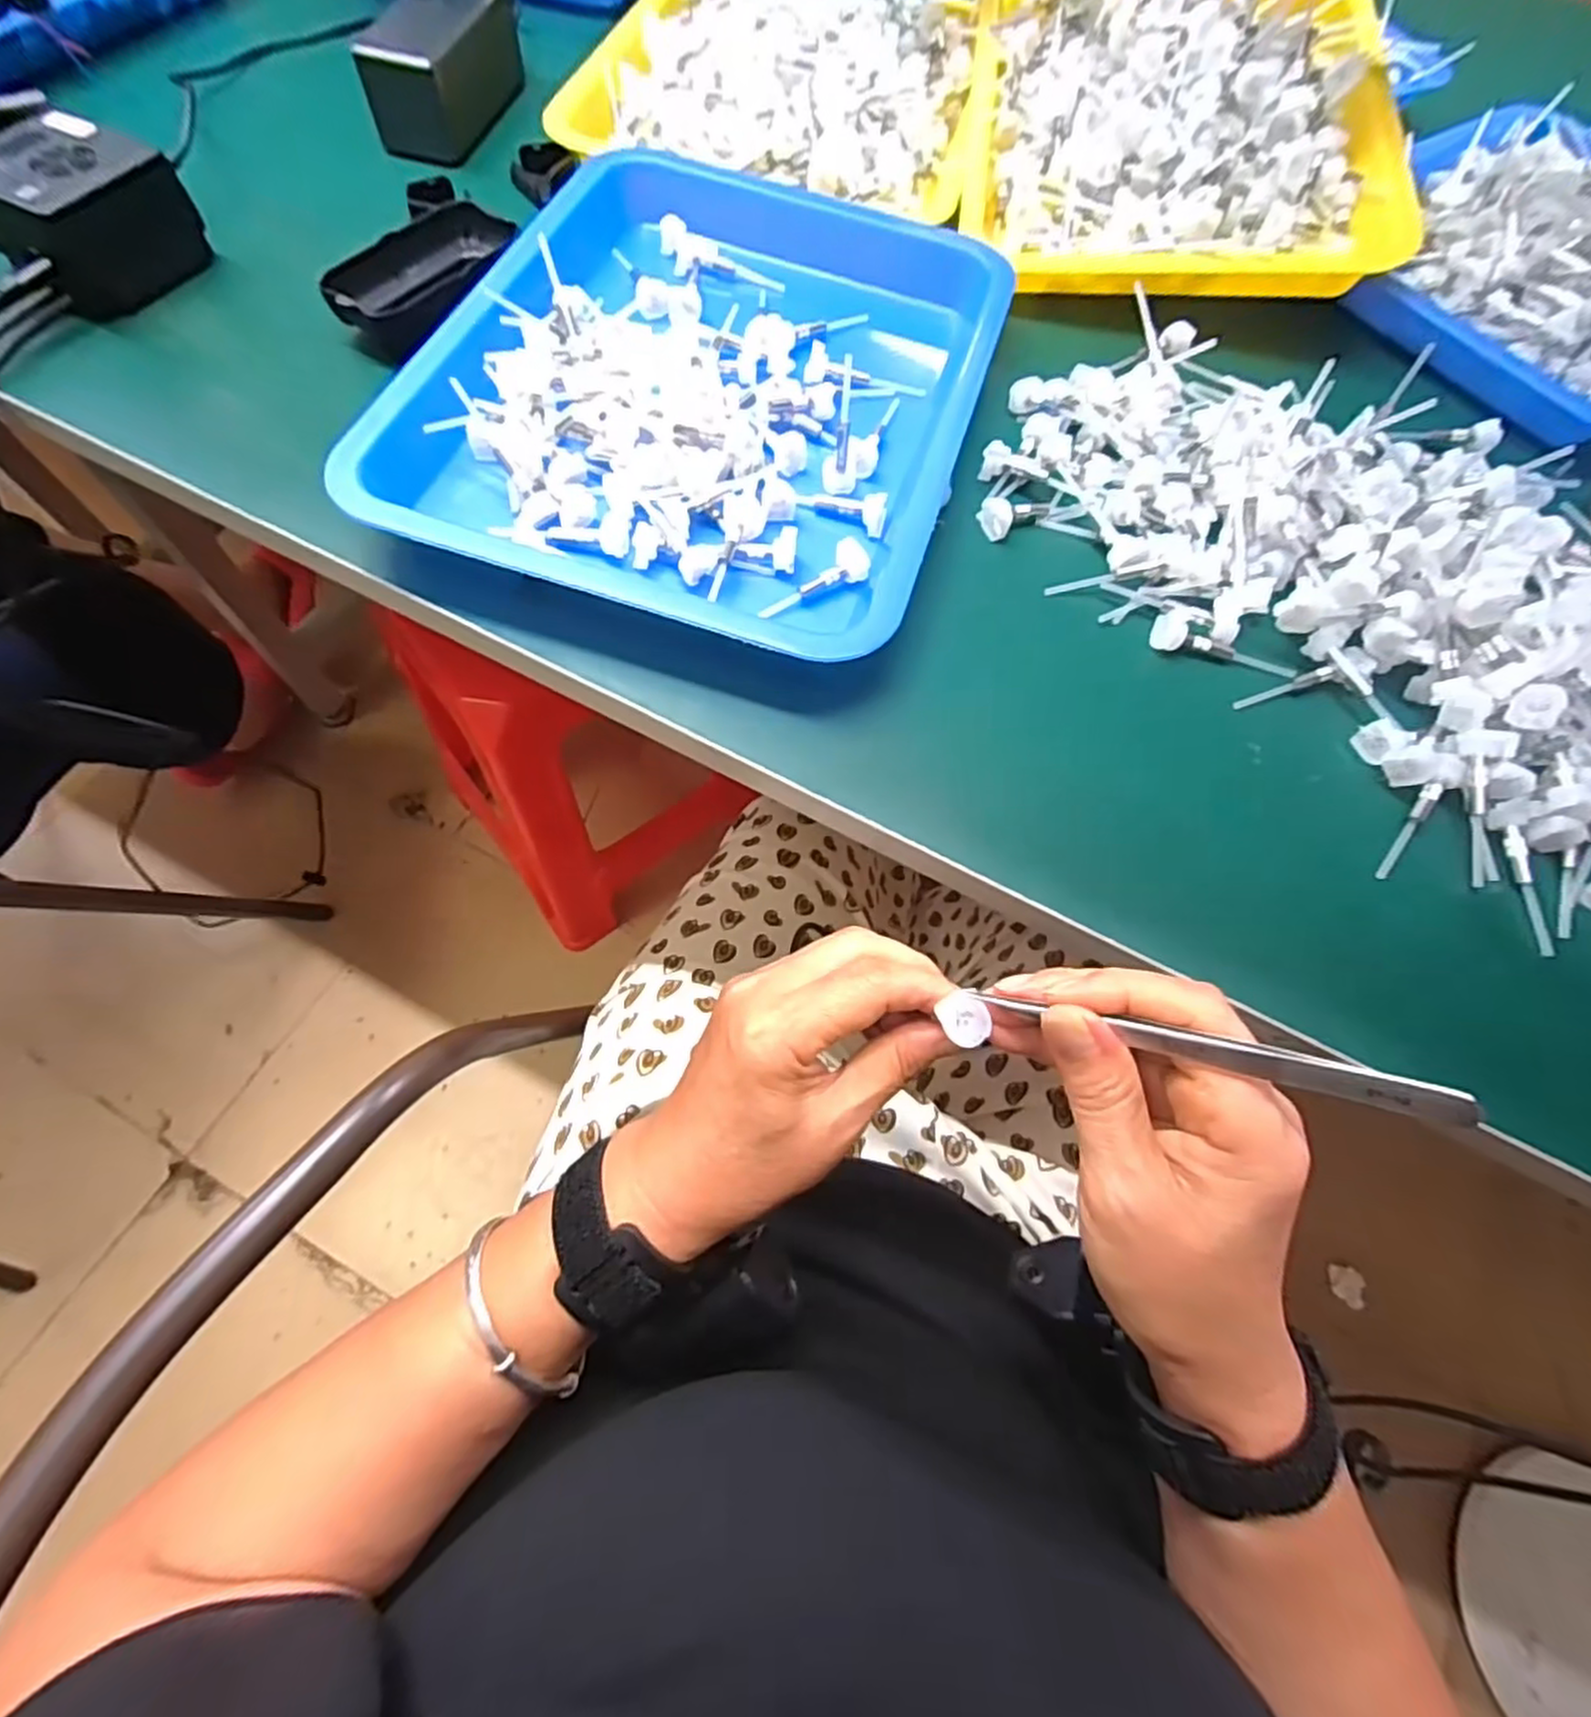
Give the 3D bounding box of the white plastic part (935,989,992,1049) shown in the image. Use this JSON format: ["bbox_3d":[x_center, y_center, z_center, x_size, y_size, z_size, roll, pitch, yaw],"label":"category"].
[{"bbox_3d":[0.061,0.056,0.255,0.015,0.004,0.019,-24,75,-7],"label":"white plastic part"}]

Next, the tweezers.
[{"bbox_3d":[0.109,0.052,0.206,0.124,0.015,0.008,7,69,41],"label":"tweezers"}]

